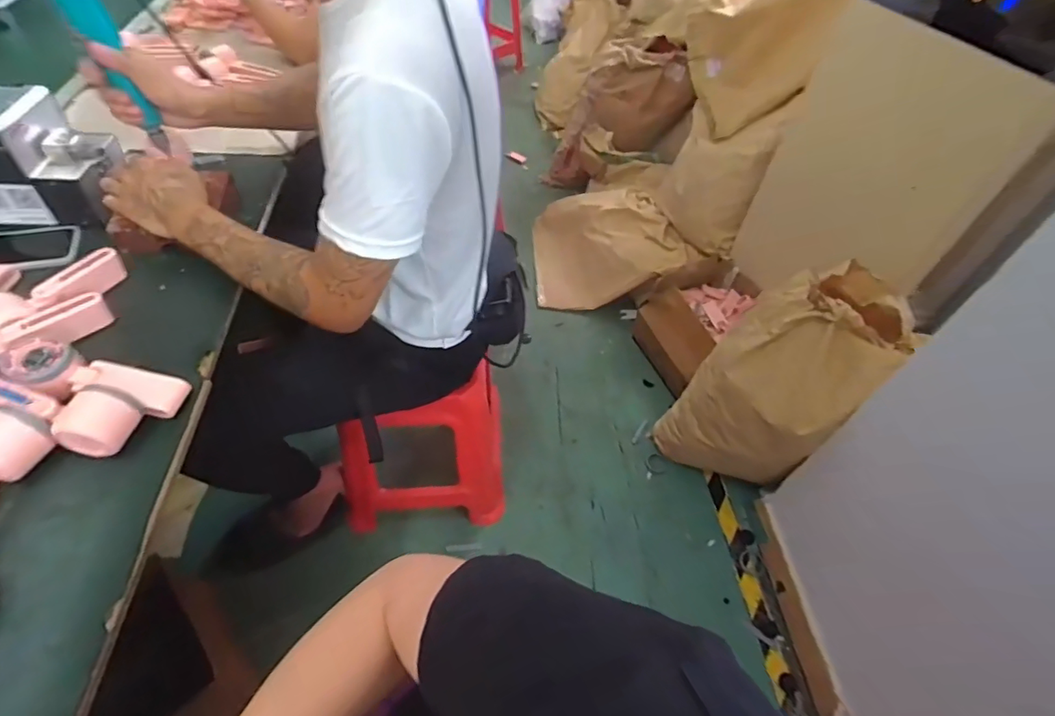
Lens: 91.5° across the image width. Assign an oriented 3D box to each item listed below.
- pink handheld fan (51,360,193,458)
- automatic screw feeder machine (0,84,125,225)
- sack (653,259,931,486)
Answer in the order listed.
[{"bbox_3d":[-0.442,0.047,0.544,0.115,0.048,0.109,10,50,2],"label":"pink handheld fan"},{"bbox_3d":[-0.695,-0.279,0.715,0.191,0.140,0.130,-2,51,-7],"label":"automatic screw feeder machine"},{"bbox_3d":[0.536,0.066,1.143,0.265,0.568,0.295,-35,62,-29],"label":"sack"}]

